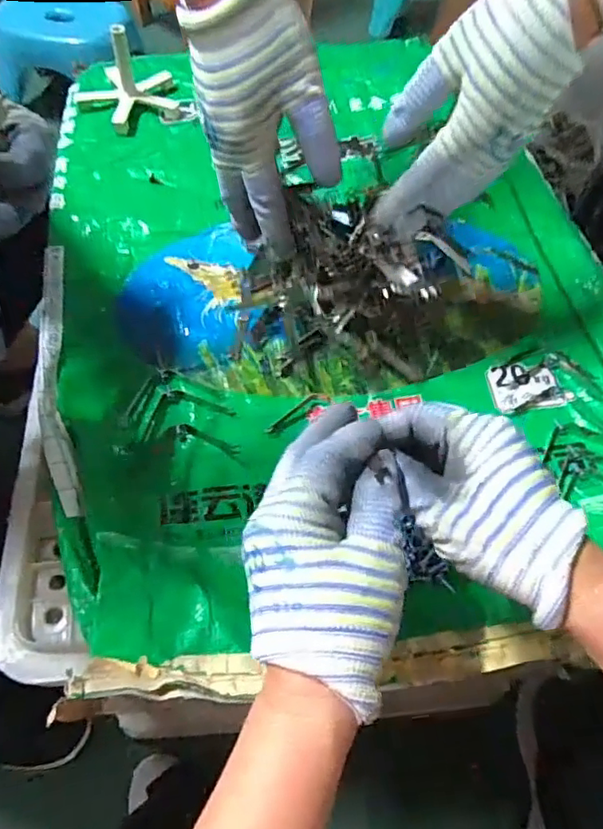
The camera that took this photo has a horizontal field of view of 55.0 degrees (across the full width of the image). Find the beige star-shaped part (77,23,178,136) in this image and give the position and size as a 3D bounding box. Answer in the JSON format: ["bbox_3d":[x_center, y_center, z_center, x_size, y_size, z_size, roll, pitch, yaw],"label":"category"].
[{"bbox_3d":[-0.188,-0.356,0.602,0.104,0.069,0.100,-13,60,-11],"label":"beige star-shaped part"}]

